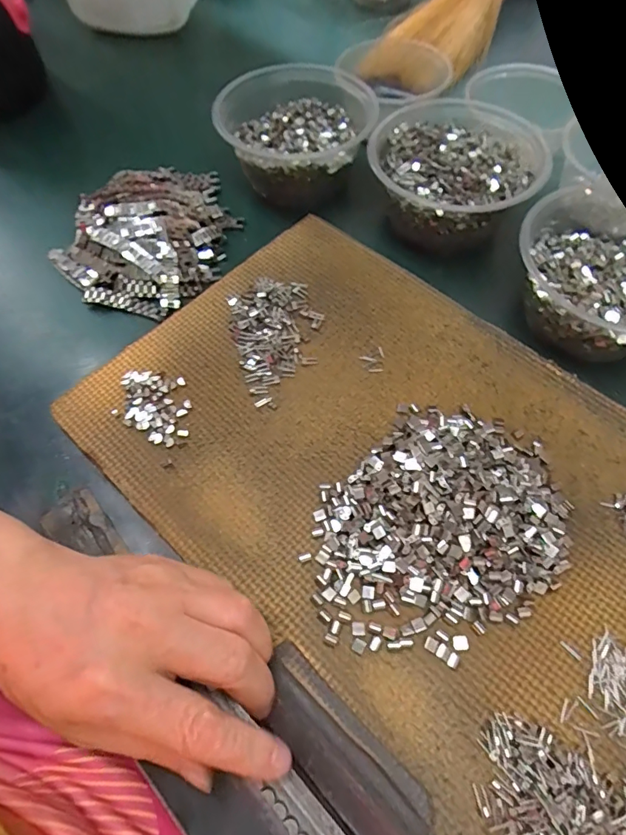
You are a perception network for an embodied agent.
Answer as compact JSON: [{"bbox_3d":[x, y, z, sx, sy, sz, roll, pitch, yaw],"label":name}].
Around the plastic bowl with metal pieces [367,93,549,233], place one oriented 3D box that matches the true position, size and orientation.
[{"bbox_3d":[0.119,-0.203,0.389,0.129,0.057,0.140,-1,62,2],"label":"plastic bowl with metal pieces"}]

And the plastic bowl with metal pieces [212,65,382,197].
[{"bbox_3d":[-0.012,-0.248,0.417,0.124,0.060,0.123,-1,62,2],"label":"plastic bowl with metal pieces"}]

